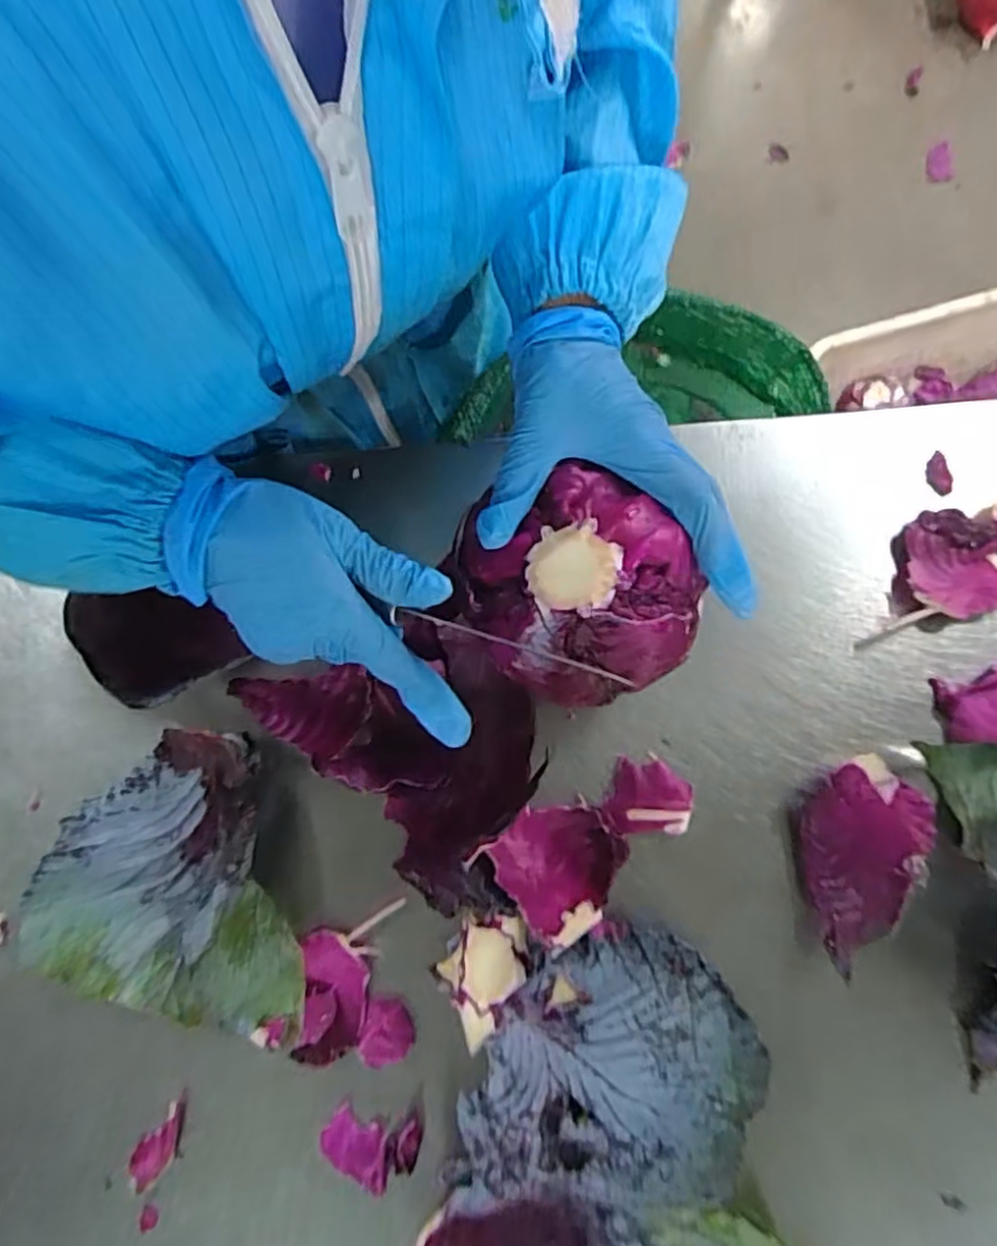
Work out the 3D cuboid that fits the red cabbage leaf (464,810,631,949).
[{"bbox_3d":[0.036,0.144,0.423,0.072,0.029,0.071,-40,81,-6],"label":"red cabbage leaf"}]

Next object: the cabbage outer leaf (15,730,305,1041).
[{"bbox_3d":[-0.204,0.154,0.399,0.157,0.077,0.166,-16,79,-2],"label":"cabbage outer leaf"}]

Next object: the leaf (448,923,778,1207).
[{"bbox_3d":[0.060,0.234,0.371,0.121,0.093,0.137,32,81,7],"label":"leaf"}]

